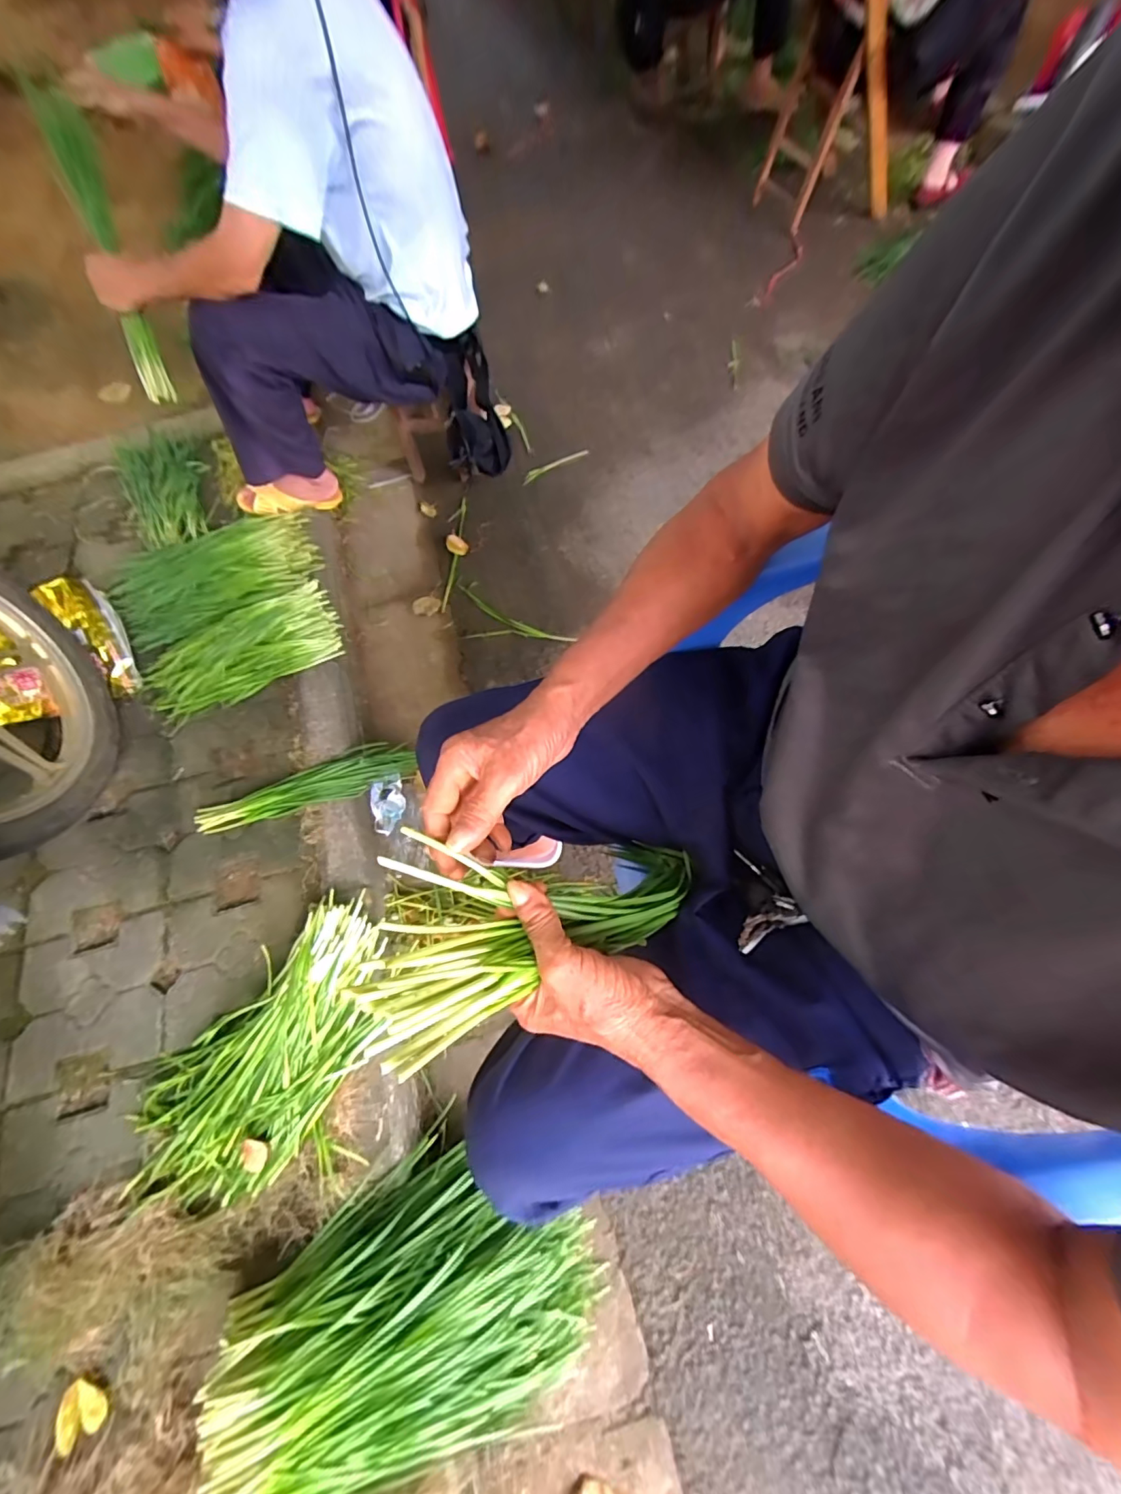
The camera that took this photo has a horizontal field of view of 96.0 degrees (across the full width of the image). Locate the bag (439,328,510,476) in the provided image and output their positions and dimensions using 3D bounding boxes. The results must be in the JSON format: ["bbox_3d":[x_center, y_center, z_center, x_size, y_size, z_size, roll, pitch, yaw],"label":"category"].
[{"bbox_3d":[-0.193,-0.747,1.134,0.141,0.266,0.120,-8,65,-4],"label":"bag"}]

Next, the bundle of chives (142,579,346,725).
[{"bbox_3d":[-0.683,-0.215,1.077,0.410,0.110,0.197,-26,67,-6],"label":"bundle of chives"}]

